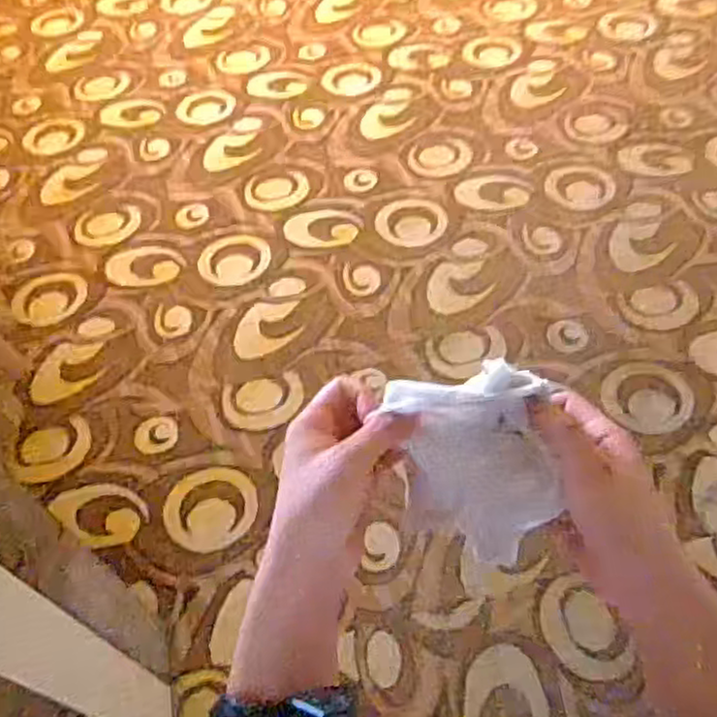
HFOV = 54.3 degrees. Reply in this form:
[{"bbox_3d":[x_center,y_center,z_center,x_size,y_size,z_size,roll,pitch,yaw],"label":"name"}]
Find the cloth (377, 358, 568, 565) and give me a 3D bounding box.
[{"bbox_3d":[0.067,0.061,0.407,0.089,0.025,0.109,-7,92,16],"label":"cloth"}]

